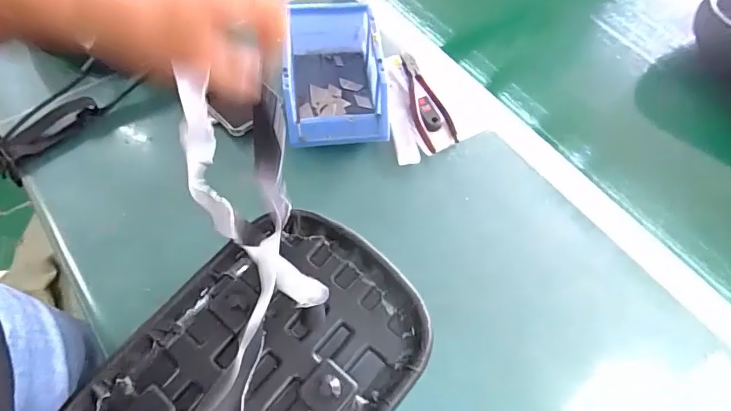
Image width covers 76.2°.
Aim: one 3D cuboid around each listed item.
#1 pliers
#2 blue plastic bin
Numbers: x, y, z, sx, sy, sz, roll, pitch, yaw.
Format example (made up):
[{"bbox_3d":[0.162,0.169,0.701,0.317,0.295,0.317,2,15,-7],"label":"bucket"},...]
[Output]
[{"bbox_3d":[0.075,-0.141,0.605,0.047,0.015,0.156,-16,64,-10],"label":"pliers"},{"bbox_3d":[-0.038,-0.159,0.578,0.117,0.068,0.184,-6,62,-4],"label":"blue plastic bin"}]

